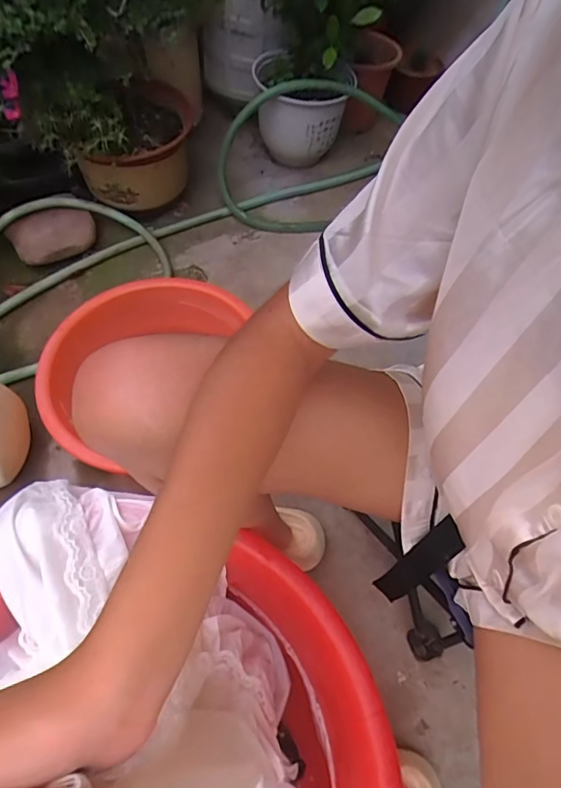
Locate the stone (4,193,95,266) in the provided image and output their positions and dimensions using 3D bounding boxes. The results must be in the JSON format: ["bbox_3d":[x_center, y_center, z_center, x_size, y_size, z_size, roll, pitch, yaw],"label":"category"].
[{"bbox_3d":[-0.480,-0.343,1.007,0.158,0.071,0.113,-28,64,-25],"label":"stone"}]

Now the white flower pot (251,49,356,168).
[{"bbox_3d":[0.035,-0.625,1.101,0.204,0.201,0.179,14,58,5],"label":"white flower pot"}]

